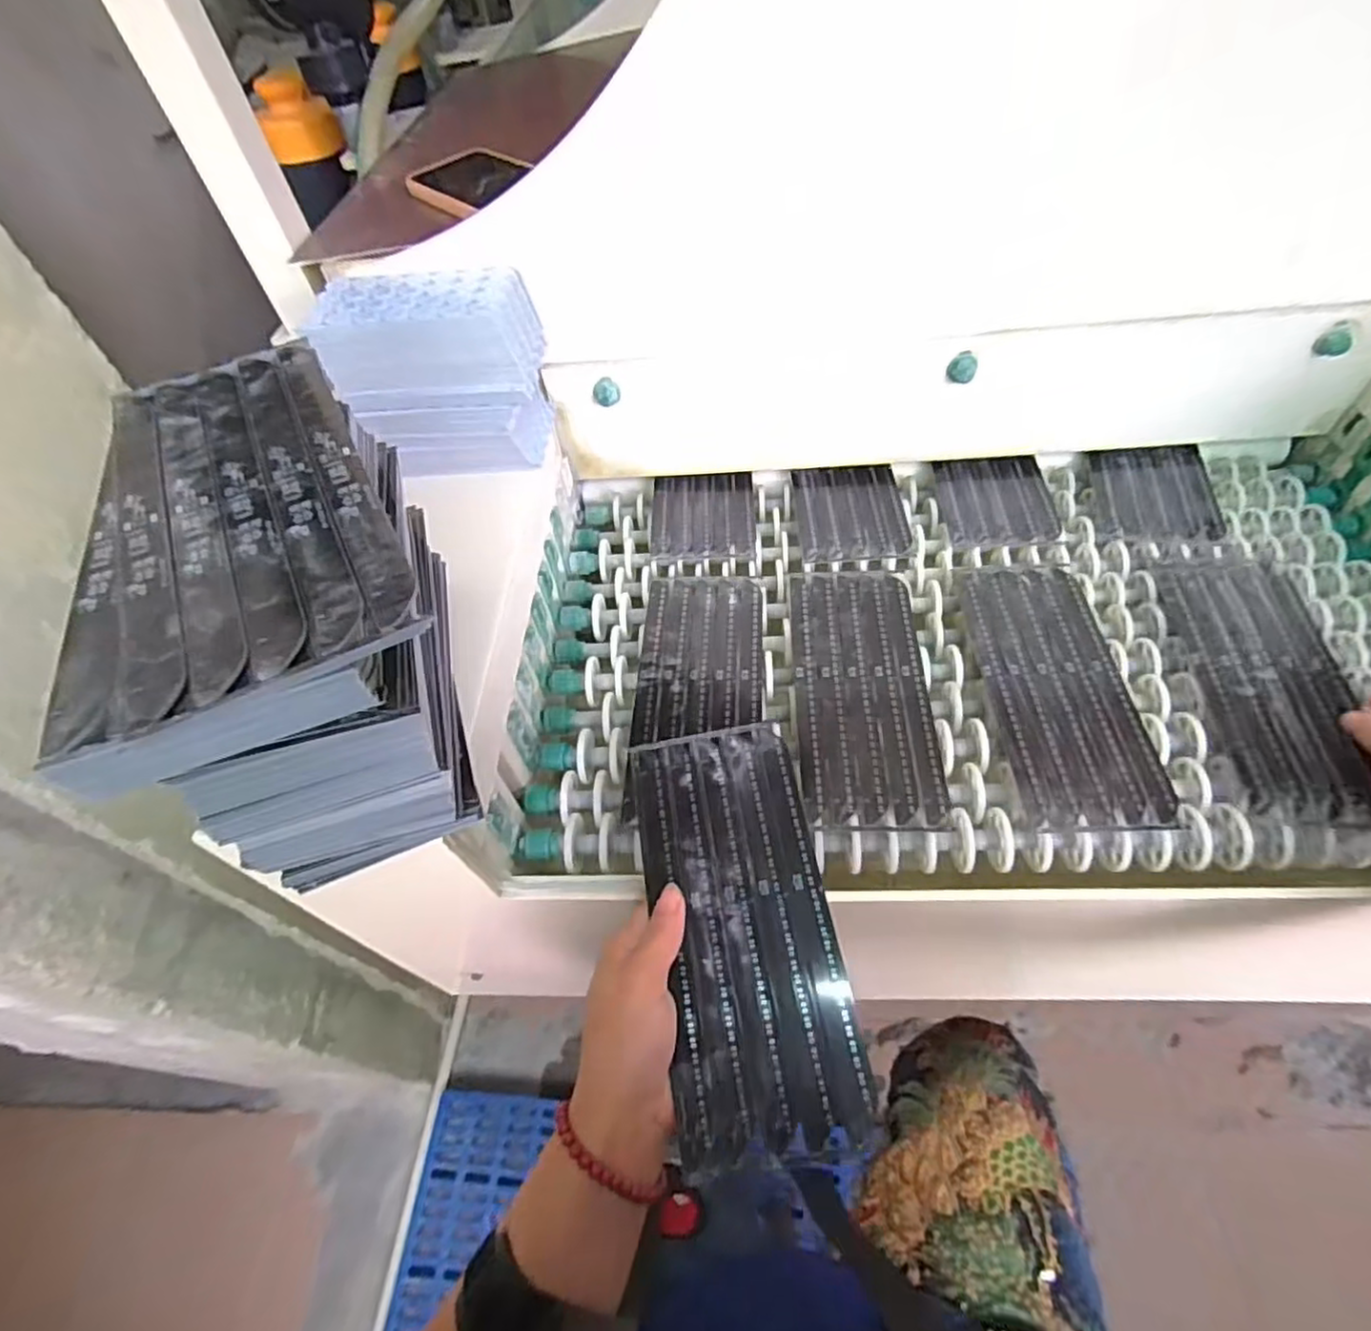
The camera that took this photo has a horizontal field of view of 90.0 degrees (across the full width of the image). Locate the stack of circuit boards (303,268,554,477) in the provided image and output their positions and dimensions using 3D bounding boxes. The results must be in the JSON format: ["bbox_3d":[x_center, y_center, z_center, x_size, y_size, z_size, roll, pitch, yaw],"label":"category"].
[{"bbox_3d":[-0.192,-0.231,0.545,0.154,0.119,0.095,-1,52,5],"label":"stack of circuit boards"}]

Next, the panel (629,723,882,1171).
[{"bbox_3d":[0.031,0.140,0.388,0.098,0.004,0.228,-11,56,0],"label":"panel"}]

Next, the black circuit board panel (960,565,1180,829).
[{"bbox_3d":[0.276,0.010,0.508,0.097,0.006,0.229,-1,52,5],"label":"black circuit board panel"}]

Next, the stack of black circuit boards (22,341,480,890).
[{"bbox_3d":[-0.185,-0.022,0.346,0.122,0.159,0.231,-21,53,-11],"label":"stack of black circuit boards"}]

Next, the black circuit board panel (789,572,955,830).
[{"bbox_3d":[0.133,0.015,0.521,0.096,0.008,0.229,0,52,5],"label":"black circuit board panel"}]

